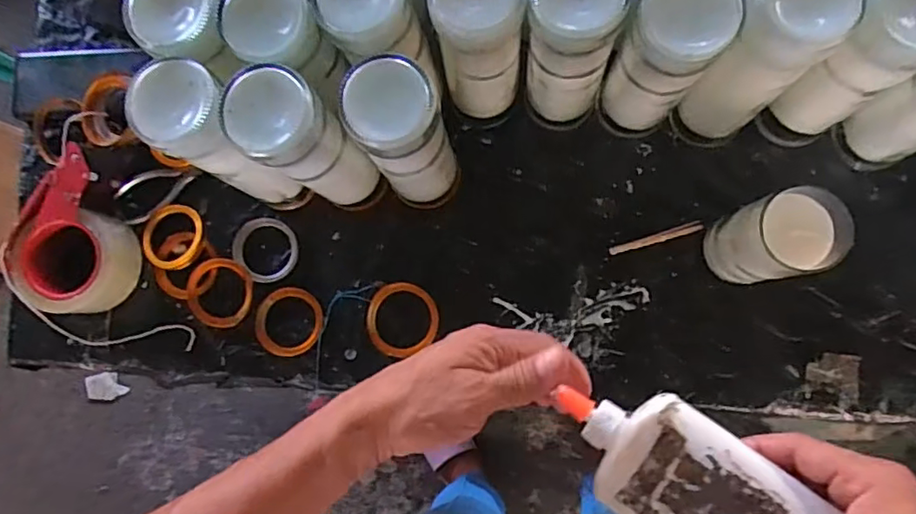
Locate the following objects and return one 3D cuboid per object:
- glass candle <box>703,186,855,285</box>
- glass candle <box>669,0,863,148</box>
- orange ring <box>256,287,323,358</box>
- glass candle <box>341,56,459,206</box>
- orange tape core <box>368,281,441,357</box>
[{"bbox_3d":[0.266,-0.015,0.494,0.072,0.122,0.065,-11,84,4],"label":"glass candle"},{"bbox_3d":[0.237,-0.155,0.475,0.067,0.200,0.066,0,85,5],"label":"glass candle"},{"bbox_3d":[-0.171,0.067,0.588,0.066,0.007,0.069,0,85,5],"label":"orange ring"},{"bbox_3d":[-0.041,-0.096,0.497,0.065,0.205,0.069,0,85,5],"label":"glass candle"},{"bbox_3d":[-0.057,0.061,0.577,0.071,0.006,0.071,0,85,5],"label":"orange tape core"}]

